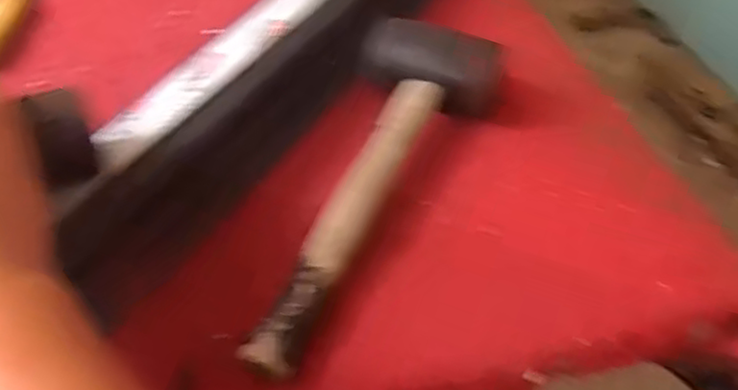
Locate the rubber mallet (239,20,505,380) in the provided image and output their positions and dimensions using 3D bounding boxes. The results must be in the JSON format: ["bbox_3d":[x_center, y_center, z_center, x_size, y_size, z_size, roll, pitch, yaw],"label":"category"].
[{"bbox_3d":[0.017,-0.015,0.471,0.095,0.059,0.304,13,47,11],"label":"rubber mallet"}]

